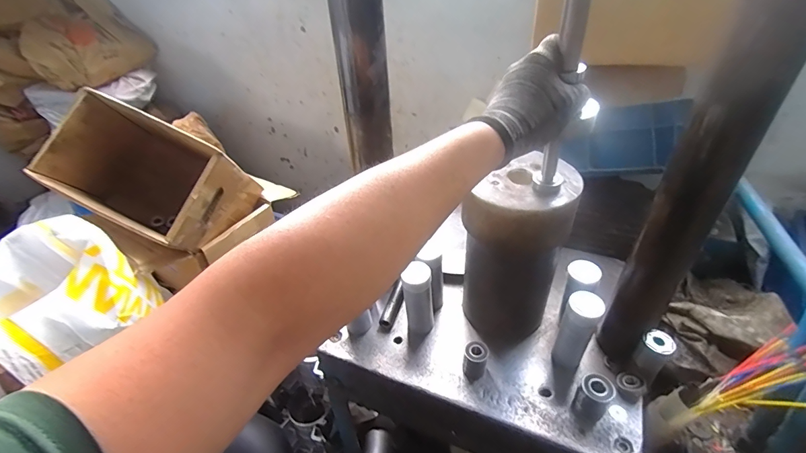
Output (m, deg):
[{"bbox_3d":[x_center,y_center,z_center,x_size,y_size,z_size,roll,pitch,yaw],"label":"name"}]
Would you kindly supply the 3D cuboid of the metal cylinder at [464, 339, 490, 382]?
[{"bbox_3d":[0.103,0.191,0.564,0.031,0.051,0.030,8,40,14],"label":"metal cylinder"}]

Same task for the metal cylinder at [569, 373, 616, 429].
[{"bbox_3d":[0.247,0.223,0.514,0.038,0.053,0.048,26,47,32],"label":"metal cylinder"}]

